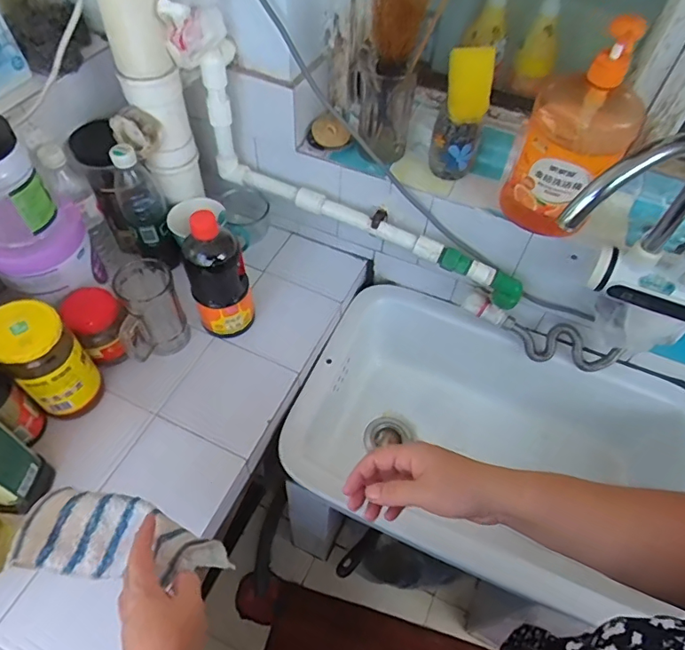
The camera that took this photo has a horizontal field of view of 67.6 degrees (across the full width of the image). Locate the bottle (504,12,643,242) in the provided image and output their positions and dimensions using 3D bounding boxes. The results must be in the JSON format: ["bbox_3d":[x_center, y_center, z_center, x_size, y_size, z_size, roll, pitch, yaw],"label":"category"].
[{"bbox_3d":[0.279,-0.218,0.610,0.115,0.250,0.060,12,55,6],"label":"bottle"}]

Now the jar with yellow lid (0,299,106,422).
[{"bbox_3d":[-0.378,0.055,0.669,0.080,0.181,0.083,2,54,-2],"label":"jar with yellow lid"}]

